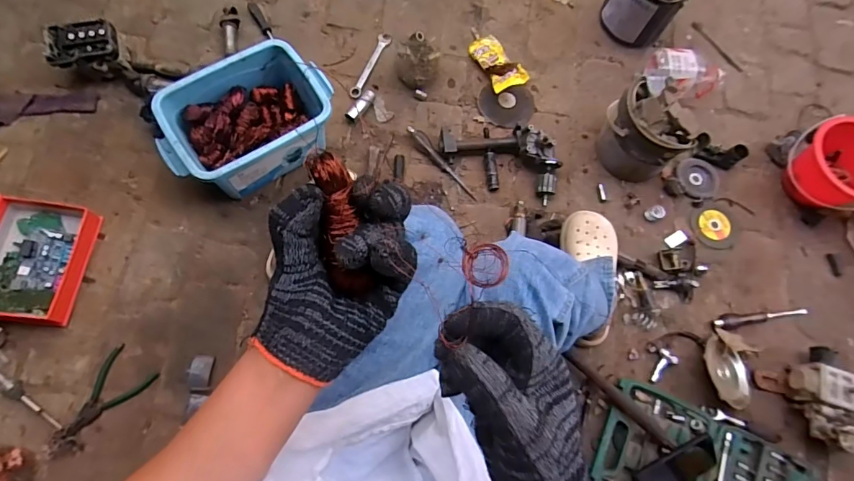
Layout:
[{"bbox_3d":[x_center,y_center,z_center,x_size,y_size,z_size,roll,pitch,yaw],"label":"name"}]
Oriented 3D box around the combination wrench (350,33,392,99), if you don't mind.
[{"bbox_3d":[-0.121,-0.377,0.987,0.032,0.014,0.160,22,74,2],"label":"combination wrench"}]

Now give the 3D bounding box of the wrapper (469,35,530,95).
[{"bbox_3d":[0.154,-0.382,0.989,0.070,0.027,0.167,-24,61,-6],"label":"wrapper"}]

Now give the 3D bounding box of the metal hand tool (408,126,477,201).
[{"bbox_3d":[0.030,-0.159,0.937,0.017,0.024,0.198,-44,92,-11],"label":"metal hand tool"}]

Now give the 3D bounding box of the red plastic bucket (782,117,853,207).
[{"bbox_3d":[0.791,-0.134,0.895,0.142,0.139,0.177,-26,78,-10],"label":"red plastic bucket"}]

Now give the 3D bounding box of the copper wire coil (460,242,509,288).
[{"bbox_3d":[0.044,0.019,0.343,0.033,0.008,0.033,0,73,1],"label":"copper wire coil"}]

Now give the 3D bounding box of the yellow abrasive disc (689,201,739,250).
[{"bbox_3d":[0.593,-0.030,0.944,0.094,0.009,0.098,-1,75,3],"label":"yellow abrasive disc"}]

